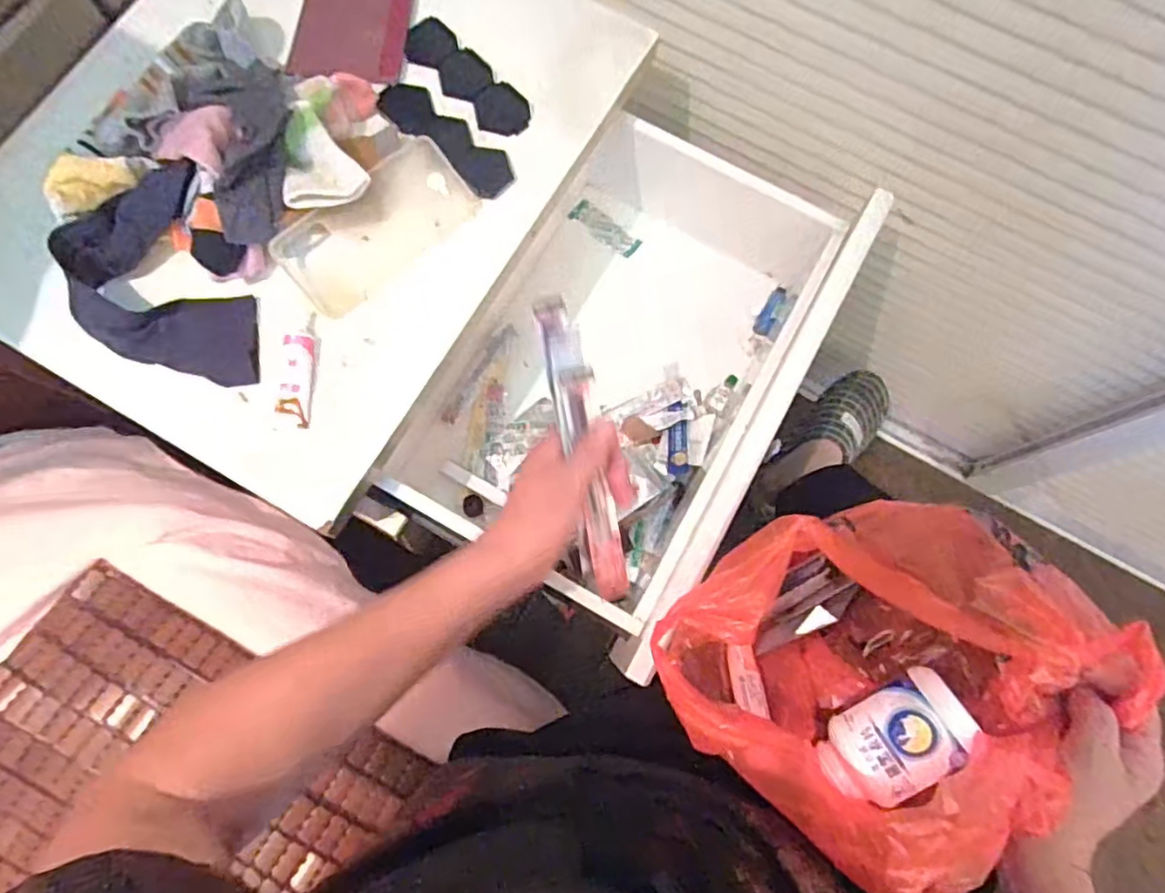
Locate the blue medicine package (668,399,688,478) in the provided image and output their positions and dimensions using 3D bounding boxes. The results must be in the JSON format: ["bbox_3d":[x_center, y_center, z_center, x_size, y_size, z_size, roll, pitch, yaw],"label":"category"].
[{"bbox_3d":[0.102,-0.011,0.691,0.021,0.012,0.086,2,62,1],"label":"blue medicine package"}]

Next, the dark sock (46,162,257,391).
[{"bbox_3d":[-0.342,-0.125,0.516,0.122,0.052,0.175,-22,76,-6],"label":"dark sock"}]

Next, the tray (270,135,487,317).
[{"bbox_3d":[-0.172,-0.188,0.545,0.164,0.028,0.080,-42,79,-10],"label":"tray"}]

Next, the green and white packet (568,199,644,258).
[{"bbox_3d":[0.026,-0.258,0.762,0.092,0.004,0.033,40,79,10],"label":"green and white packet"}]

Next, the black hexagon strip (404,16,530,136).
[{"bbox_3d":[-0.109,-0.345,0.599,0.149,0.004,0.047,44,79,10],"label":"black hexagon strip"}]

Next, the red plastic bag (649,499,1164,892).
[{"bbox_3d":[0.200,0.135,0.423,0.259,0.134,0.215,-36,78,-9],"label":"red plastic bag"}]

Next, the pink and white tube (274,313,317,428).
[{"bbox_3d":[-0.232,-0.062,0.521,0.026,0.014,0.095,1,75,0],"label":"pink and white tube"}]

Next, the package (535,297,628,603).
[{"bbox_3d":[0.001,0.009,0.459,0.031,0.013,0.224,-13,107,-3],"label":"package"}]

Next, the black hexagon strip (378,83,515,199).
[{"bbox_3d":[-0.121,-0.278,0.578,0.147,0.006,0.046,41,79,10],"label":"black hexagon strip"}]

